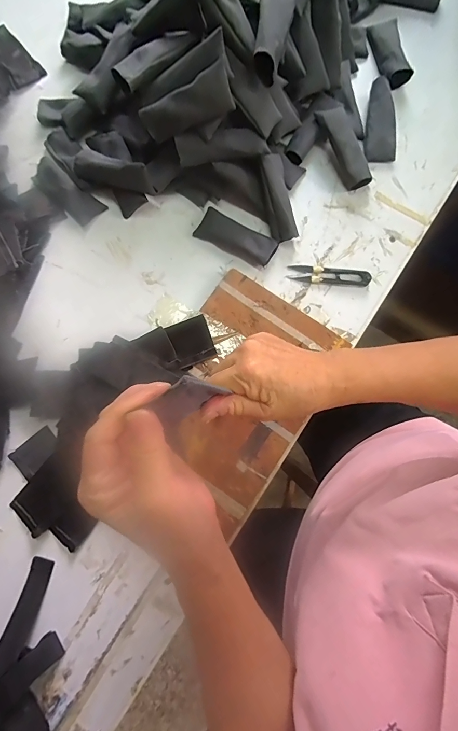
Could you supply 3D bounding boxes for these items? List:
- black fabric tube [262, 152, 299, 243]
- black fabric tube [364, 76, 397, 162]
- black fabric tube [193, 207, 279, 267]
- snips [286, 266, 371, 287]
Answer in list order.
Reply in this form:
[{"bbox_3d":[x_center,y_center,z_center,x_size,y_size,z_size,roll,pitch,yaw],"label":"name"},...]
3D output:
[{"bbox_3d":[0.062,-0.206,0.450,0.031,0.026,0.099,-14,102,-1],"label":"black fabric tube"},{"bbox_3d":[0.200,-0.322,0.480,0.042,0.021,0.111,1,80,1],"label":"black fabric tube"},{"bbox_3d":[0.010,-0.164,0.462,0.103,0.018,0.040,29,82,6],"label":"black fabric tube"},{"bbox_3d":[0.126,-0.114,0.458,0.100,0.010,0.024,7,80,2],"label":"snips"}]

